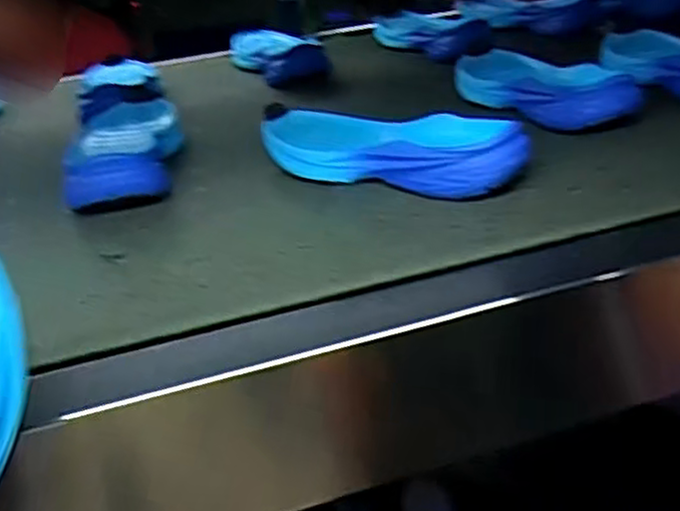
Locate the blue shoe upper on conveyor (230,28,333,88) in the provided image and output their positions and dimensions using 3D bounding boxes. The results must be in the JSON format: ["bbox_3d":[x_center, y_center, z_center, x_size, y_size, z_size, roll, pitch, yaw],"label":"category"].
[{"bbox_3d":[-0.087,-0.262,0.941,0.099,0.041,0.222,-13,27,-12],"label":"blue shoe upper on conveyor"}]

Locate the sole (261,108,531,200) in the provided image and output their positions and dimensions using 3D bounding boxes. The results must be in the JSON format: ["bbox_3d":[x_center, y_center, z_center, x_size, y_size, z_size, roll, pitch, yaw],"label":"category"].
[{"bbox_3d":[0.030,-0.084,0.559,0.227,0.042,0.084,12,32,32],"label":"sole"}]

